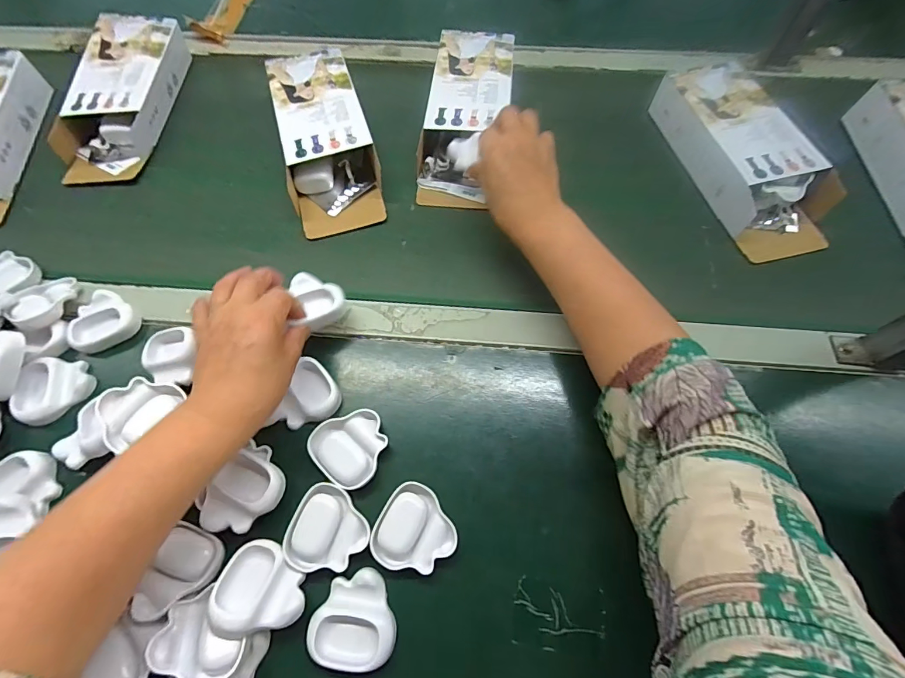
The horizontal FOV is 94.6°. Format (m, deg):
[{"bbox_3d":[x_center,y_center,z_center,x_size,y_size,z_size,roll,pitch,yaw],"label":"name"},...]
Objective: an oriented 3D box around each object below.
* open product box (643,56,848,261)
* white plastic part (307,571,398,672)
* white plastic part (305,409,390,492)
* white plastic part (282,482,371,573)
[{"bbox_3d":[0.327,-0.207,0.468,0.093,0.058,0.242,-14,67,-5],"label":"open product box"},{"bbox_3d":[-0.074,0.209,0.313,0.060,0.019,0.060,-3,66,0],"label":"white plastic part"},{"bbox_3d":[-0.087,0.095,0.359,0.061,0.011,0.060,-24,68,-9],"label":"white plastic part"},{"bbox_3d":[-0.098,0.152,0.333,0.062,0.009,0.061,16,68,8],"label":"white plastic part"}]

